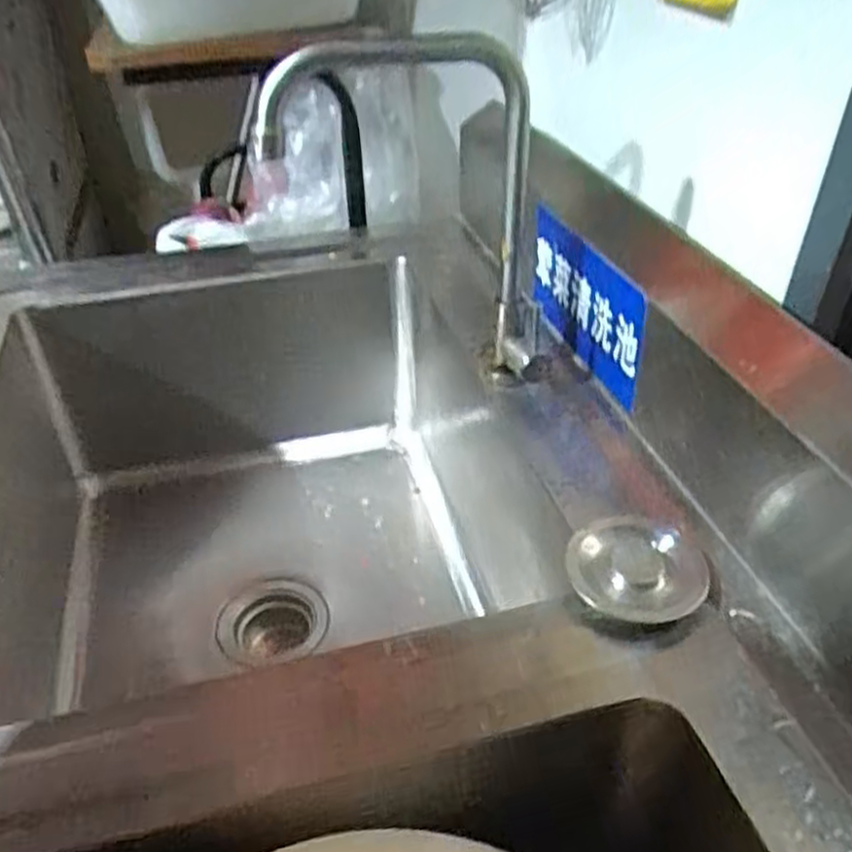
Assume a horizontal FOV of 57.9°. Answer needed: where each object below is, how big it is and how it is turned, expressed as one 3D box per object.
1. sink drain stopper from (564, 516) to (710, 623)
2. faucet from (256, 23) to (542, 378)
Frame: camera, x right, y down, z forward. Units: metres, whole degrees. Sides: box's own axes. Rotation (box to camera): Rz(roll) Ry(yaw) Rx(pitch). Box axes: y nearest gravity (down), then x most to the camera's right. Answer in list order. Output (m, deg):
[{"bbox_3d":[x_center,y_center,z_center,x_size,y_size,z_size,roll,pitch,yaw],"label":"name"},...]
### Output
[{"bbox_3d":[0.130,0.085,0.478,0.081,0.018,0.080,-1,37,0],"label":"sink drain stopper"},{"bbox_3d":[-0.010,-0.133,0.556,0.200,0.270,0.059,-11,38,-13],"label":"faucet"}]

